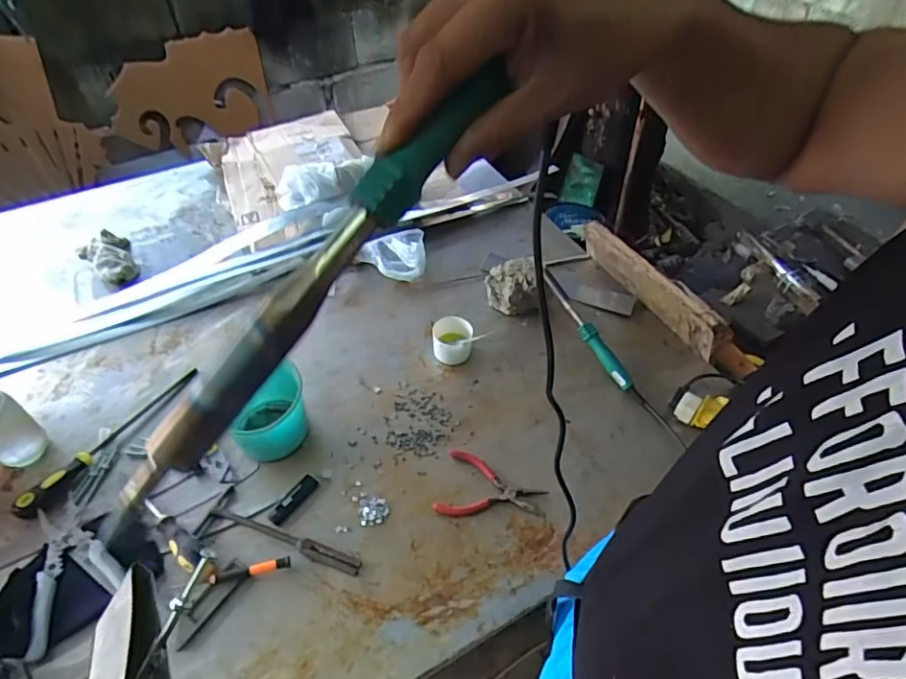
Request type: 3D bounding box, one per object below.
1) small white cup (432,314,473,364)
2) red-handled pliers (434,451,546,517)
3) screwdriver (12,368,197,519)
[{"bbox_3d":[-0.002,0.001,0.943,0.068,0.055,0.062,0,50,0],"label":"small white cup"},{"bbox_3d":[0.056,0.213,0.783,0.144,0.010,0.100,12,51,10],"label":"red-handled pliers"},{"bbox_3d":[-0.509,0.138,0.835,0.043,0.032,0.300,21,53,16],"label":"screwdriver"}]

